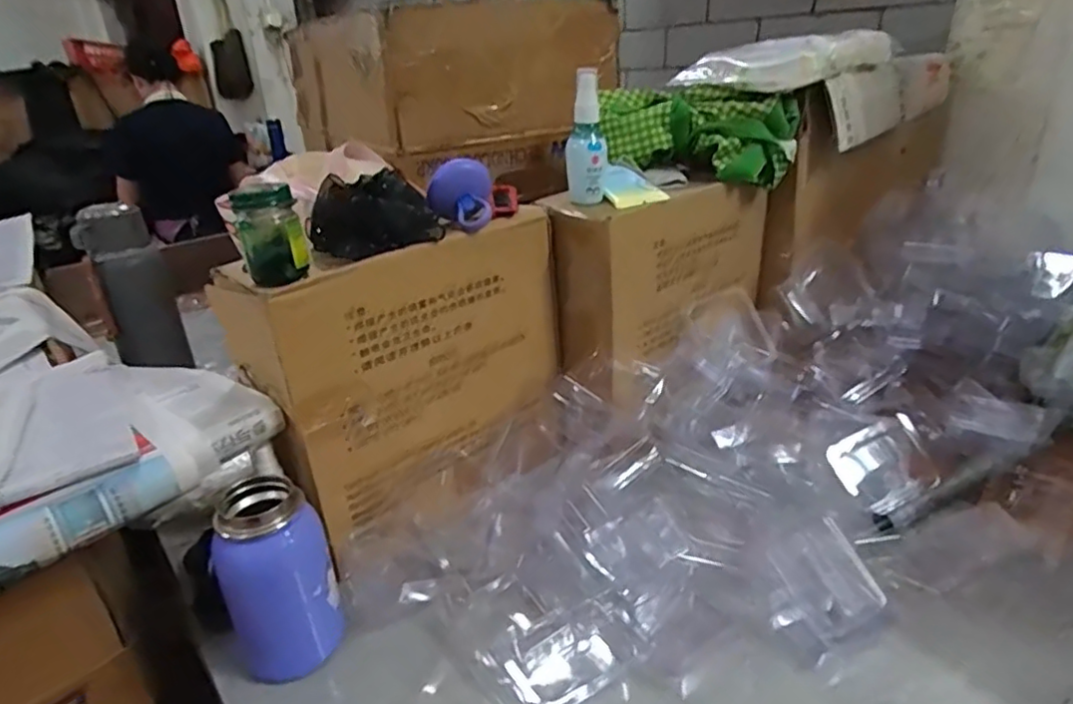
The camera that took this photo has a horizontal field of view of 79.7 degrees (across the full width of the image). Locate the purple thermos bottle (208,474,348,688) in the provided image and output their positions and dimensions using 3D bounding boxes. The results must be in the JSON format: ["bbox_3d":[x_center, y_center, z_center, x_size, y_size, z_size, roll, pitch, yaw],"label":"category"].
[{"bbox_3d":[-0.187,0.169,0.471,0.072,0.139,0.062,-15,29,-23],"label":"purple thermos bottle"}]

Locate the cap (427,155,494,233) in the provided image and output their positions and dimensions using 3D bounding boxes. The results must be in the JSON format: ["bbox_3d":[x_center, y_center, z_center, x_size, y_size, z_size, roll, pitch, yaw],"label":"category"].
[{"bbox_3d":[-0.067,-0.139,0.566,0.055,0.058,0.029,-8,25,-8],"label":"cap"}]

